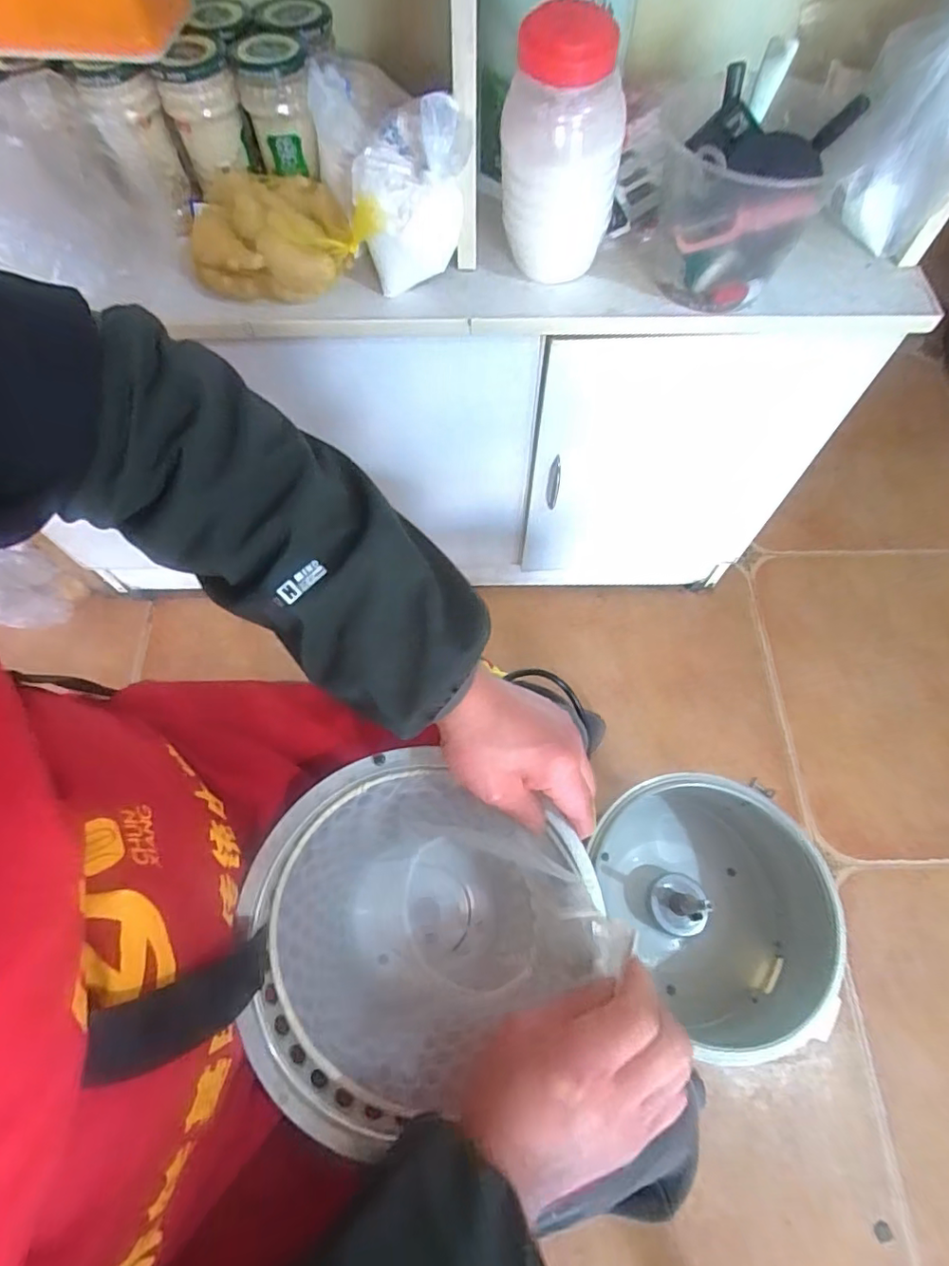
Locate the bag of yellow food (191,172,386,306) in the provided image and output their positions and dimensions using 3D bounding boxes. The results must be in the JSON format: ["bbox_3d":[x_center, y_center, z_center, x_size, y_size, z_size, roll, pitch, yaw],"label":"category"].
[{"bbox_3d":[-0.186,-0.399,0.572,0.194,0.065,0.126,-6,65,-3],"label":"bag of yellow food"}]

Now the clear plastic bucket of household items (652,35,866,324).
[{"bbox_3d":[0.256,-0.414,0.551,0.127,0.131,0.166,24,67,11],"label":"clear plastic bucket of household items"}]

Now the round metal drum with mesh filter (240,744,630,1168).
[{"bbox_3d":[-0.045,0.195,0.402,0.217,0.113,0.186,-37,71,-15],"label":"round metal drum with mesh filter"}]

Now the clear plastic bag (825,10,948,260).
[{"bbox_3d":[0.427,-0.481,0.547,0.143,0.187,0.058,34,70,14],"label":"clear plastic bag"}]

